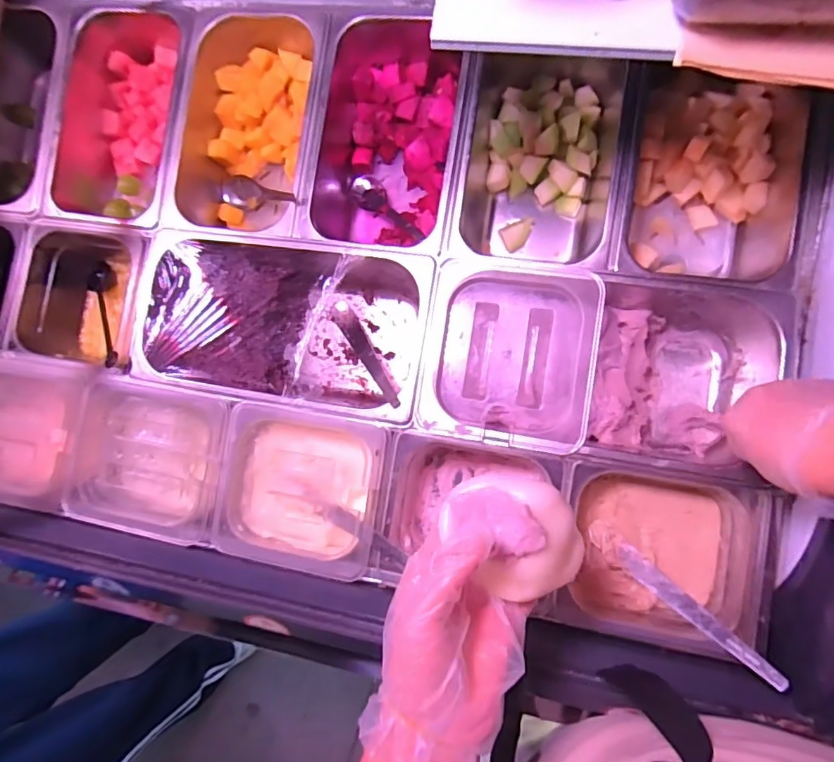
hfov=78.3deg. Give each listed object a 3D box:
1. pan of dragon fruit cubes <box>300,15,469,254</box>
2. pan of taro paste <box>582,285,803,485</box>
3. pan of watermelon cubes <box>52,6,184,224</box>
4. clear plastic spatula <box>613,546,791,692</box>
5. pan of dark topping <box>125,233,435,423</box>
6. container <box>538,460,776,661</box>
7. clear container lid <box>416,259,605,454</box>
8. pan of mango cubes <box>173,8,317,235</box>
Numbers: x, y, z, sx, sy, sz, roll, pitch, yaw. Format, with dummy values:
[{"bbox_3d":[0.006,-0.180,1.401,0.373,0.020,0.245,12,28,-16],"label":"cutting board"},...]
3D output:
[{"bbox_3d":[-0.028,-0.265,0.577,0.158,0.097,0.256,9,88,10],"label":"pan of dragon fruit cubes"},{"bbox_3d":[0.259,-0.002,0.511,0.156,0.107,0.168,10,88,10],"label":"pan of taro paste"},{"bbox_3d":[-0.349,-0.320,0.632,0.148,0.082,0.255,11,88,10],"label":"pan of watermelon cubes"},{"bbox_3d":[0.251,0.210,0.466,0.021,0.010,0.157,-53,45,3],"label":"clear plastic spatula"},{"bbox_3d":[-0.142,-0.066,0.591,0.328,0.104,0.180,10,88,10],"label":"pan of dark topping"},{"bbox_3d":[0.227,0.162,0.493,0.177,0.078,0.153,8,87,9],"label":"container"},{"bbox_3d":[0.089,-0.027,0.502,0.164,0.026,0.175,7,87,9],"label":"clear container lid"},{"bbox_3d":[-0.185,-0.291,0.602,0.153,0.090,0.252,9,88,10],"label":"pan of mango cubes"}]

